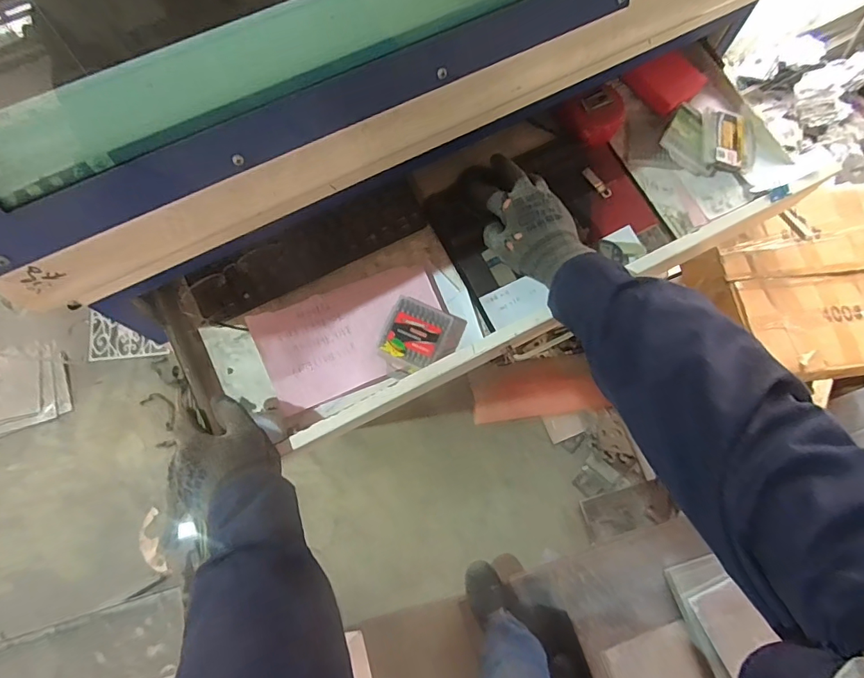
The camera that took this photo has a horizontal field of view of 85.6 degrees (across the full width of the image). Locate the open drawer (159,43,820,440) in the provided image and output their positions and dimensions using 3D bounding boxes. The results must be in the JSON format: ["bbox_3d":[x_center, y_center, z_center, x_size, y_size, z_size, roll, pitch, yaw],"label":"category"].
[{"bbox_3d":[0.072,-0.112,0.553,0.765,0.062,0.244,-26,74,-7],"label":"open drawer"}]

